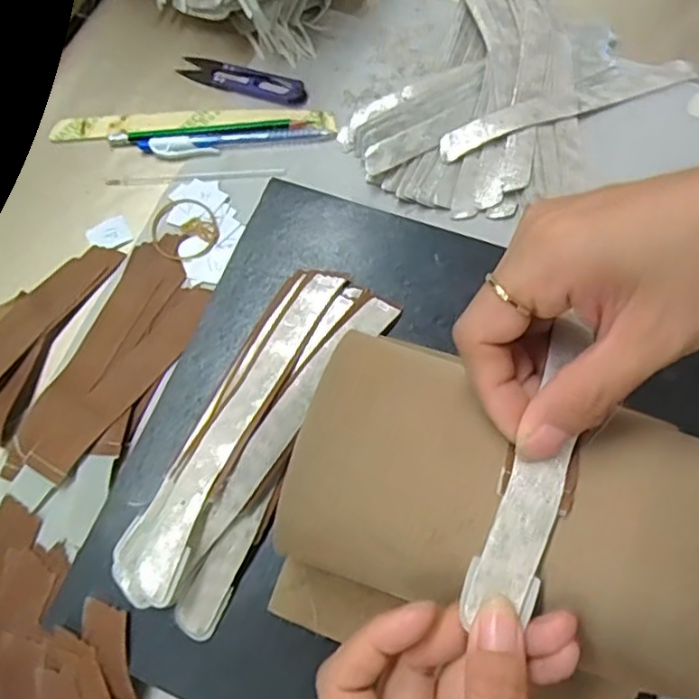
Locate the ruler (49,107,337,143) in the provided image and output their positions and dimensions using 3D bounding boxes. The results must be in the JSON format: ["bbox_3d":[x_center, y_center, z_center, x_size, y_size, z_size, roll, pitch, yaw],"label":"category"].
[{"bbox_3d":[-0.114,-0.165,0.444,0.205,0.006,0.021,-1,73,1],"label":"ruler"}]

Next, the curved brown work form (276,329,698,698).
[{"bbox_3d":[0.070,0.061,0.234,0.182,0.048,0.092,17,74,8],"label":"curved brown work form"}]

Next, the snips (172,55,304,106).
[{"bbox_3d":[-0.080,-0.201,0.452,0.100,0.008,0.023,20,74,8],"label":"snips"}]

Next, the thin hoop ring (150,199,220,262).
[{"bbox_3d":[-0.112,-0.082,0.418,0.049,0.004,0.044,30,76,10],"label":"thin hoop ring"}]

